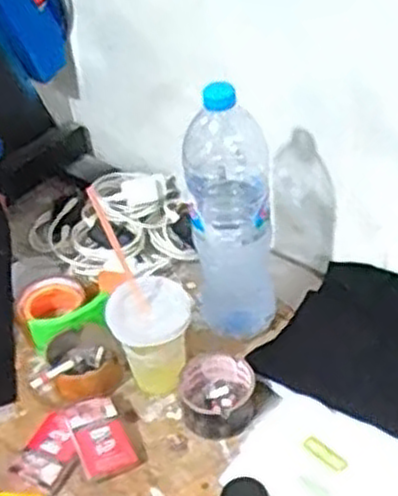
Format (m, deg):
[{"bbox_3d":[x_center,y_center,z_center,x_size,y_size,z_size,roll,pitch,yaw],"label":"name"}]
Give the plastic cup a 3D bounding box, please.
[{"bbox_3d":[-0.049,0.095,0.848,0.083,0.112,0.077,-4,42,3],"label":"plastic cup"}]

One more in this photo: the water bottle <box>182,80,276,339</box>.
[{"bbox_3d":[0.035,-0.032,0.847,0.088,0.294,0.072,-4,42,2],"label":"water bottle"}]

